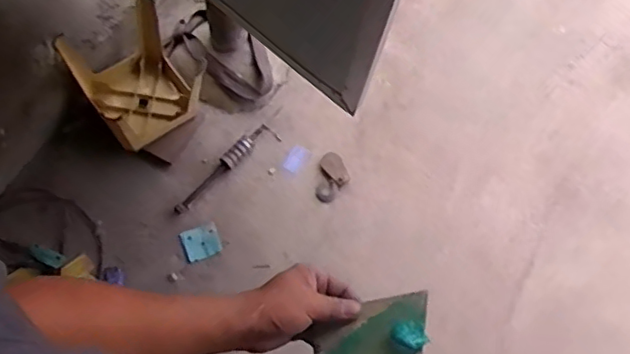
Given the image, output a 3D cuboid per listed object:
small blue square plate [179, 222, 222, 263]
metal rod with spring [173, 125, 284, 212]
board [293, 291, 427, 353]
[{"bbox_3d":[-0.318,0.183,1.699,0.099,0.017,0.091,-21,84,-14],"label":"small blue square plate"},{"bbox_3d":[-0.265,-0.031,1.783,0.369,0.035,0.067,-39,78,-15],"label":"metal rod with spring"},{"bbox_3d":[0.051,0.164,0.615,0.129,0.016,0.071,-18,58,20],"label":"board"}]

